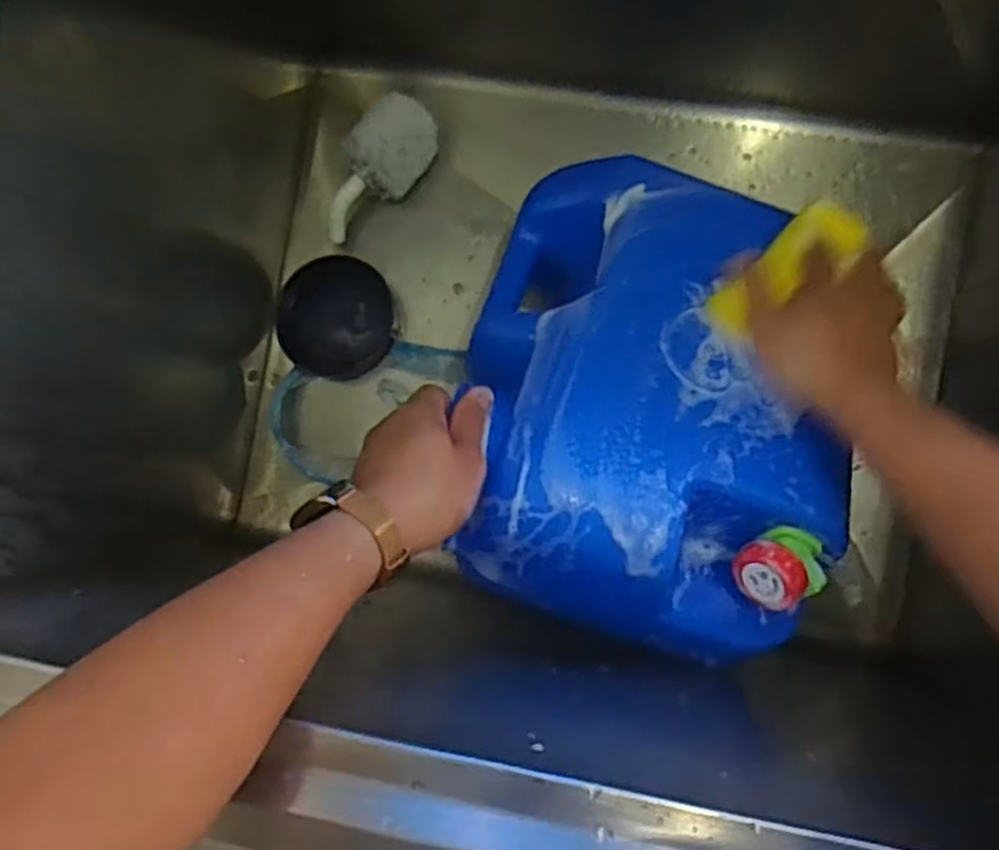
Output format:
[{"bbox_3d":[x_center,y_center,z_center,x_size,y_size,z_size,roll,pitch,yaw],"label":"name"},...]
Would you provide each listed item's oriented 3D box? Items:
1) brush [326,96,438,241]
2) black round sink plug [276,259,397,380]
[{"bbox_3d":[-0.109,-0.224,0.694,0.059,0.064,0.135,37,93,4],"label":"brush"},{"bbox_3d":[-0.149,-0.099,0.715,0.101,0.023,0.109,0,90,5],"label":"black round sink plug"}]

